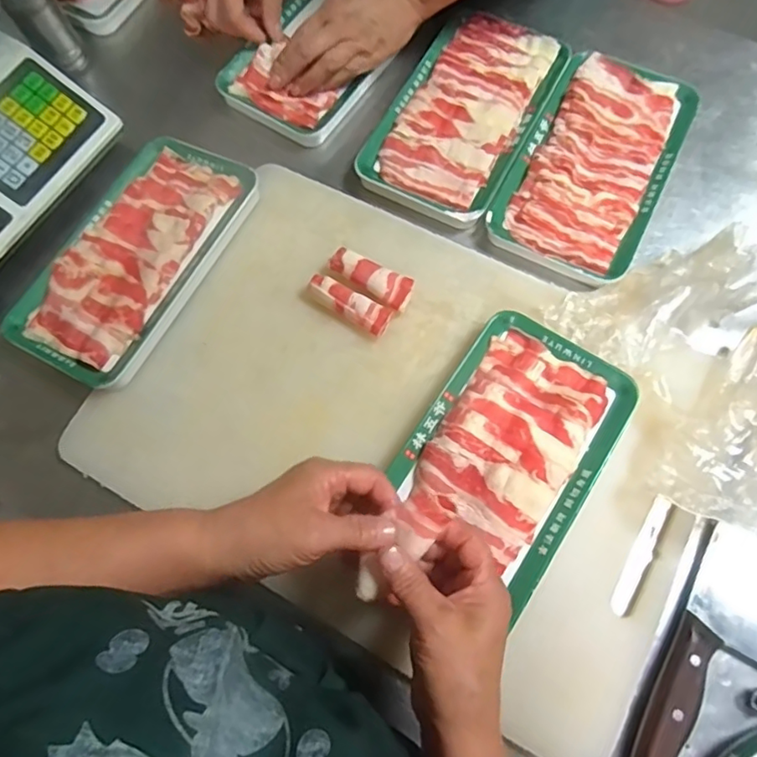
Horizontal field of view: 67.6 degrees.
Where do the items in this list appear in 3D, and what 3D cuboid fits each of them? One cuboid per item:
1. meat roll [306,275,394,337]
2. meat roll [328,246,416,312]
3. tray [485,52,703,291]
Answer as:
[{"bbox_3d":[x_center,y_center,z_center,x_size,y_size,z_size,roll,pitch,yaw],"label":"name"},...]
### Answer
[{"bbox_3d":[-0.026,-0.062,0.485,0.076,0.020,0.023,28,71,10],"label":"meat roll"},{"bbox_3d":[-0.006,-0.086,0.494,0.076,0.021,0.029,28,71,10],"label":"meat roll"},{"bbox_3d":[0.208,-0.208,0.543,0.134,0.028,0.252,27,71,9],"label":"tray"}]

